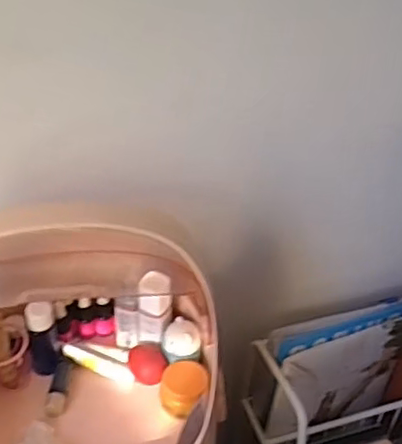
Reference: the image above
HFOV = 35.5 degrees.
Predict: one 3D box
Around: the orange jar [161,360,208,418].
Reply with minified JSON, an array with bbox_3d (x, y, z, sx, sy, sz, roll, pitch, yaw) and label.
[{"bbox_3d":[-0.019,0.178,0.674,0.048,0.032,0.051,3,37,-2],"label":"orange jar"}]

